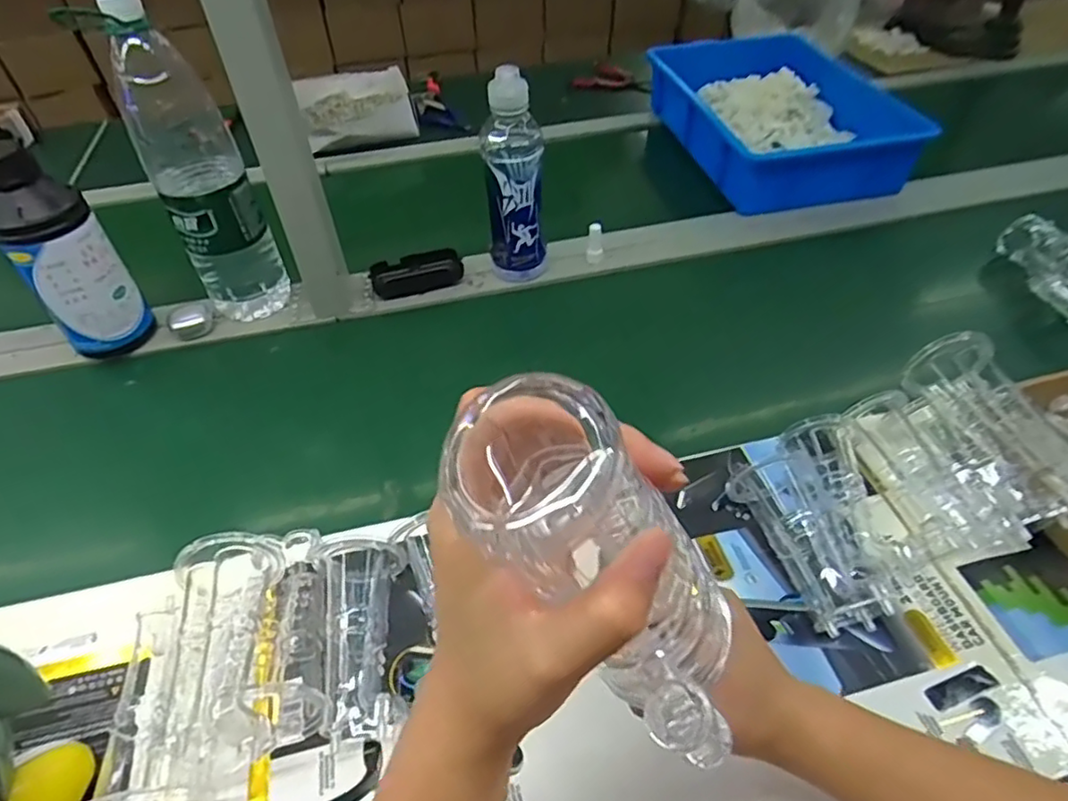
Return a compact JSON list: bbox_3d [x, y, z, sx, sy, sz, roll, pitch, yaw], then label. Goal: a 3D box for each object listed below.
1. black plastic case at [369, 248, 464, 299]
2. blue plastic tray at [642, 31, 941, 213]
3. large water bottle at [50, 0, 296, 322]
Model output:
[{"bbox_3d":[-0.145,-0.158,0.782,0.110,0.031,0.053,-11,48,-8],"label":"black plastic case"},{"bbox_3d":[0.380,-0.449,0.986,0.281,0.107,0.391,-10,48,-8],"label":"blue plastic tray"},{"bbox_3d":[-0.344,-0.232,0.660,0.090,0.331,0.093,-21,50,-17],"label":"large water bottle"}]

